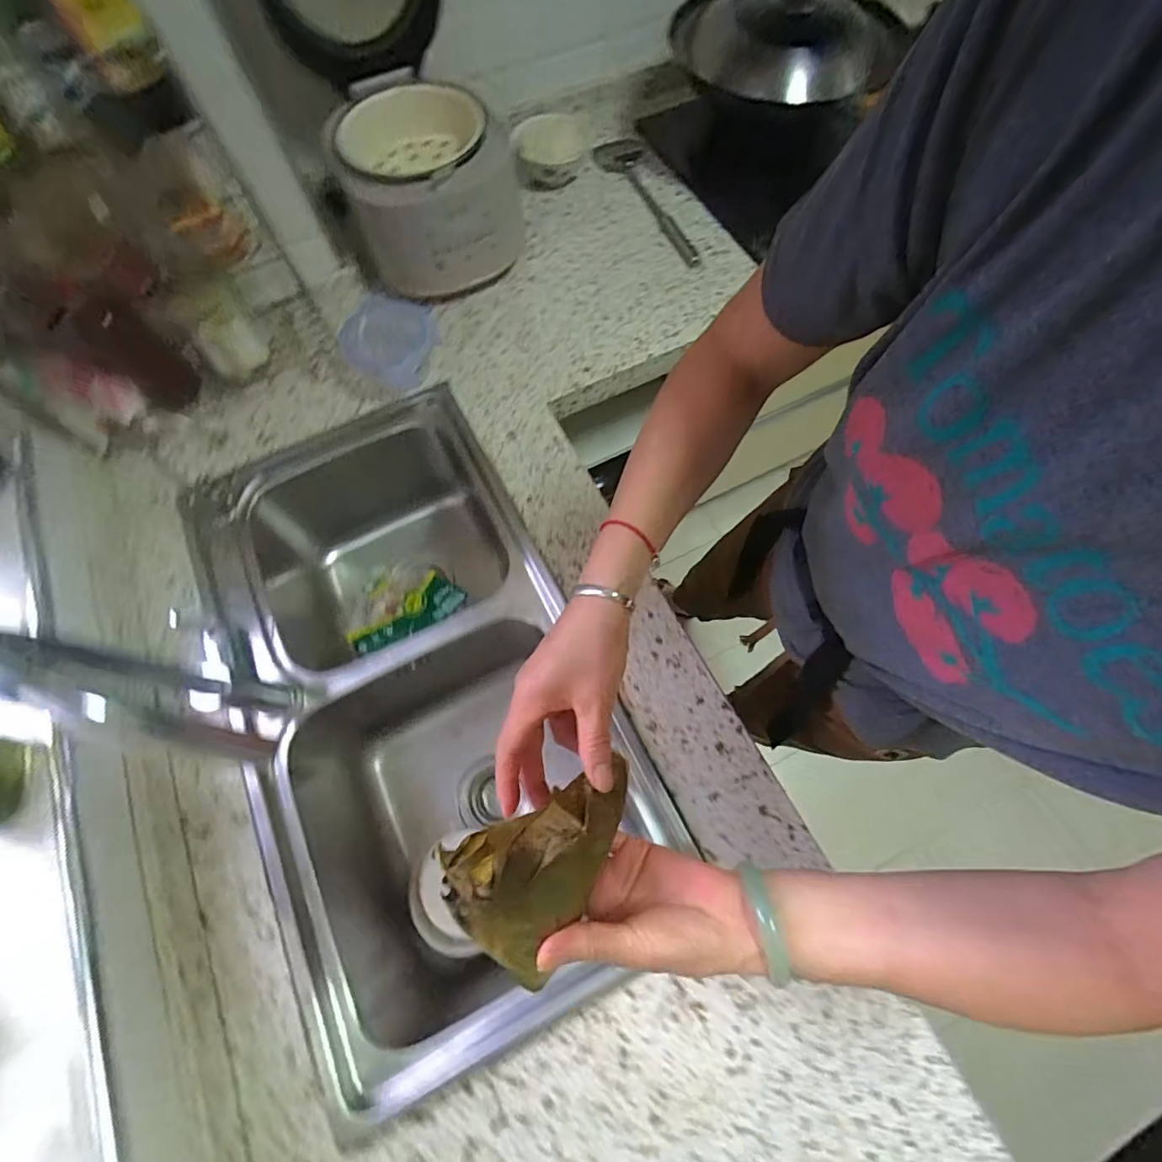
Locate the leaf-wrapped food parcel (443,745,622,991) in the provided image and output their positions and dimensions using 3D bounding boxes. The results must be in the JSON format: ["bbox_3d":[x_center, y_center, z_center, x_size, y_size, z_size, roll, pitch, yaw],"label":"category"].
[{"bbox_3d":[-0.011,0.164,0.299,0.118,0.048,0.080,-31,72,-11],"label":"leaf-wrapped food parcel"}]

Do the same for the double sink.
[{"bbox_3d":[-0.206,0.145,0.712,0.404,0.262,0.724,-27,70,-8],"label":"double sink"}]

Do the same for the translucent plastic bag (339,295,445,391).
[{"bbox_3d":[-0.271,-0.360,0.754,0.124,0.053,0.144,26,71,10],"label":"translucent plastic bag"}]

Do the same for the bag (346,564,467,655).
[{"bbox_3d":[-0.286,0.031,0.822,0.179,0.033,0.127,-25,70,-7],"label":"bag"}]

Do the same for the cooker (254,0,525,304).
[{"bbox_3d":[-0.230,-0.653,0.673,0.251,0.423,0.305,-28,71,-10],"label":"cooker"}]

